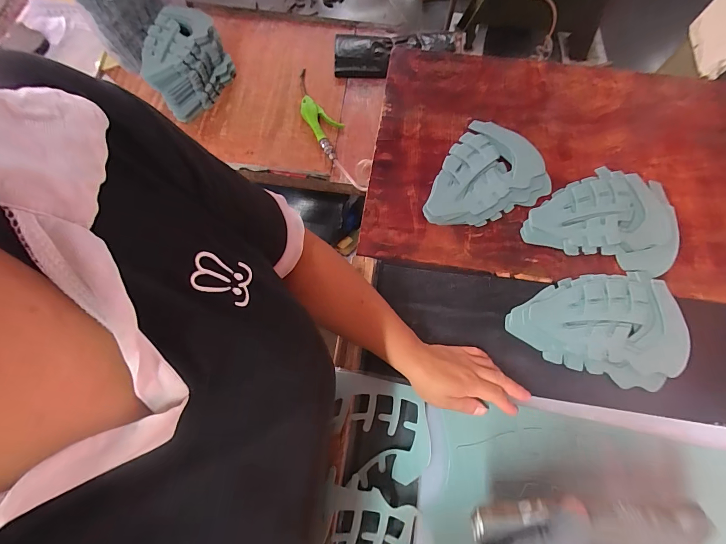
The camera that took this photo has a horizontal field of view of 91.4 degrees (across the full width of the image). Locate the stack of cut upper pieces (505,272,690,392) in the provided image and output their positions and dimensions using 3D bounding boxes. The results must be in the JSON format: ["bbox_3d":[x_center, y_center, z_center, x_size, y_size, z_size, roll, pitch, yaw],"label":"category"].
[{"bbox_3d":[0.311,0.078,0.471,0.218,0.018,0.145,-5,71,1],"label":"stack of cut upper pieces"}]

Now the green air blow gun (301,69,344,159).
[{"bbox_3d":[-0.104,-0.375,0.847,0.076,0.043,0.246,-29,72,-9],"label":"green air blow gun"}]

